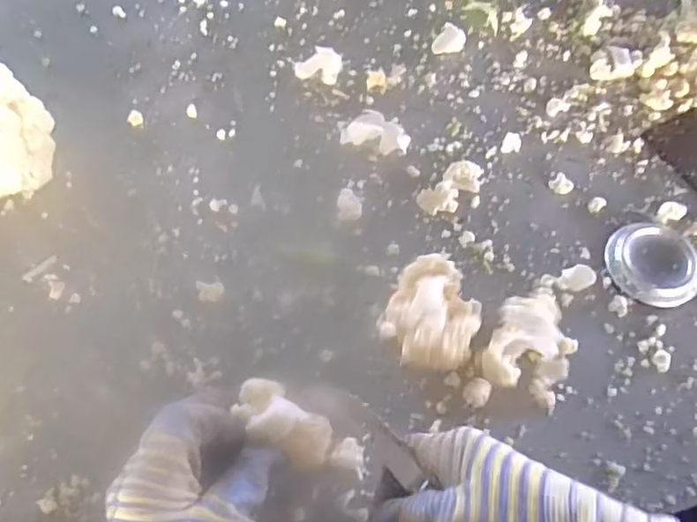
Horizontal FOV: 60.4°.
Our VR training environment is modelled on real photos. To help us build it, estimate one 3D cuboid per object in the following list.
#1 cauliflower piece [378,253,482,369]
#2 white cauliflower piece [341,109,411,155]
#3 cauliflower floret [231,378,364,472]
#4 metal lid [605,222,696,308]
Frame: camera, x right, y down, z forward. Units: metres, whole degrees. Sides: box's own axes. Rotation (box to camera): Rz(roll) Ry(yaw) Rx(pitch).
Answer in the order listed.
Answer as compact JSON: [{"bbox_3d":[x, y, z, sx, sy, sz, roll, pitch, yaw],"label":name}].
[{"bbox_3d":[0.051,0.033,0.369,0.054,0.046,0.073,21,64,10],"label":"cauliflower piece"},{"bbox_3d":[0.022,-0.095,0.451,0.053,0.020,0.025,18,63,23],"label":"white cauliflower piece"},{"bbox_3d":[-0.026,0.095,0.330,0.077,0.031,0.032,34,65,-7],"label":"cauliflower floret"},{"bbox_3d":[0.207,0.002,0.403,0.060,0.012,0.056,0,62,-1],"label":"metal lid"}]

